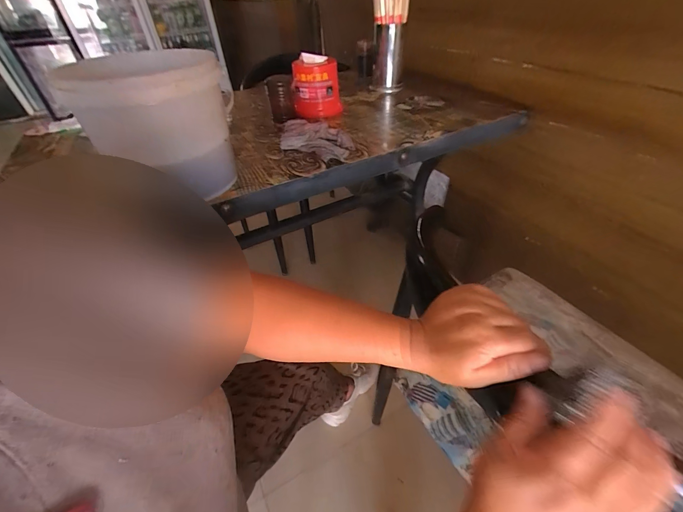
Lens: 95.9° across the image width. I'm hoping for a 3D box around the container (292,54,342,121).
[{"bbox_3d":[-0.066,-0.459,0.834,0.124,0.130,0.103,-3,41,-1],"label":"container"}]

